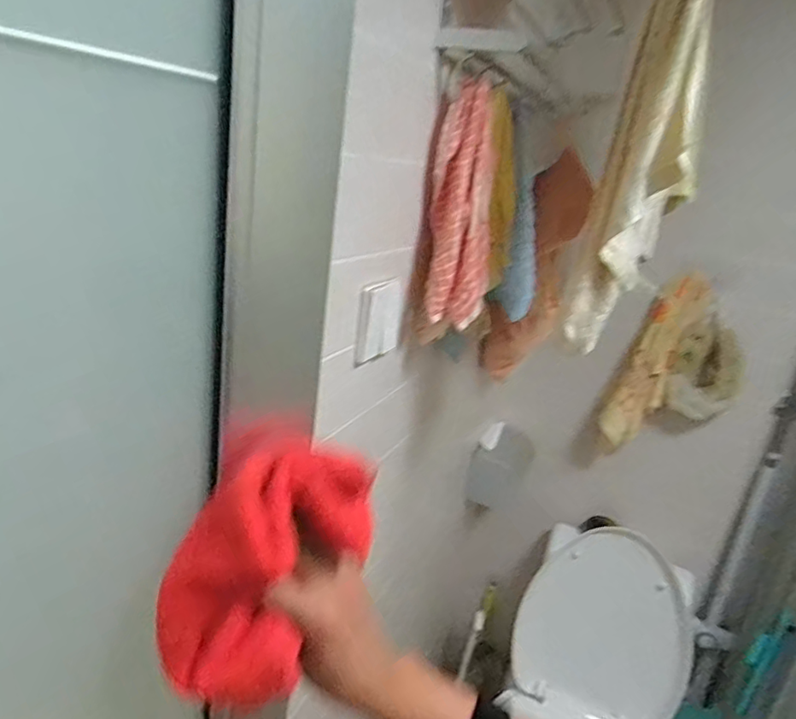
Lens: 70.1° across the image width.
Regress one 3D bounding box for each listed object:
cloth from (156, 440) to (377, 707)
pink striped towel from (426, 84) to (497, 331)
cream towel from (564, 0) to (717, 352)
[{"bbox_3d":[-0.077,0.127,0.373,0.063,0.146,0.142,18,22,29],"label":"cloth"},{"bbox_3d":[0.083,-0.186,0.705,0.083,0.265,0.083,10,20,7],"label":"pink striped towel"},{"bbox_3d":[0.259,-0.219,0.594,0.091,0.412,0.092,13,20,15],"label":"cream towel"}]

